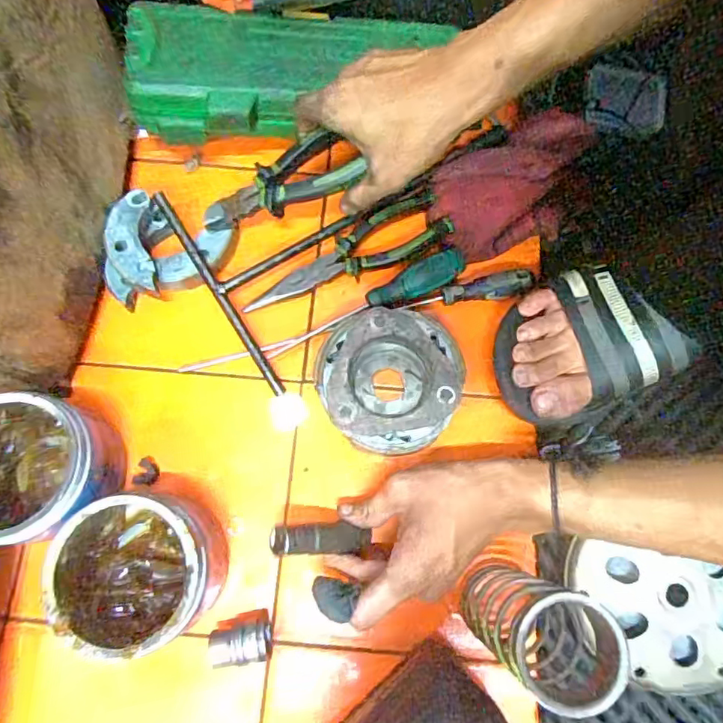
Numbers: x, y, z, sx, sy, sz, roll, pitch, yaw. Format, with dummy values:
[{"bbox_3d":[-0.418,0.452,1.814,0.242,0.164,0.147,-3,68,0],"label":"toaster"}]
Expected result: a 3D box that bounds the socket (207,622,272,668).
[{"bbox_3d":[-0.086,0.200,0.391,0.042,0.021,0.024,-10,75,-3],"label":"socket"}]

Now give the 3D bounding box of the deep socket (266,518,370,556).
[{"bbox_3d":[-0.028,0.124,0.388,0.071,0.019,0.021,7,72,-26],"label":"deep socket"}]

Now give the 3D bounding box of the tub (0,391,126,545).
[{"bbox_3d":[-0.240,0.076,0.391,0.096,0.071,0.106,42,79,10],"label":"tub"}]

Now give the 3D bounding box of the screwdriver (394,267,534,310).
[{"bbox_3d":[0.087,-0.060,0.468,0.113,0.025,0.019,-8,75,-2],"label":"screwdriver"}]

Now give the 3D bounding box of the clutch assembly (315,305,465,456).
[{"bbox_3d":[0.021,0.015,0.443,0.108,0.039,0.116,0,75,0],"label":"clutch assembly"}]

